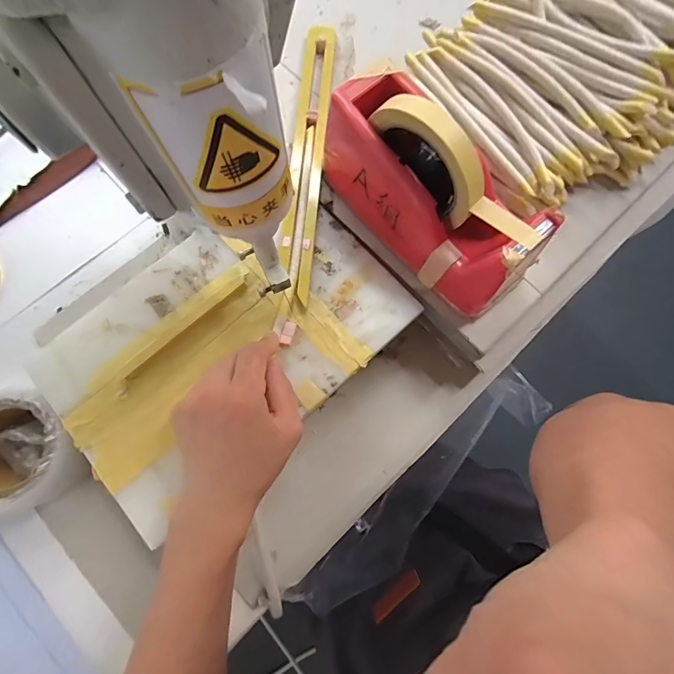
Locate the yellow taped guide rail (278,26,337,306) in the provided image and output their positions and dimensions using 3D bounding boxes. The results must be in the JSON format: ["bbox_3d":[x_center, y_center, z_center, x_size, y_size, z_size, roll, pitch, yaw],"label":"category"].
[{"bbox_3d":[-0.029,-0.179,0.380,0.033,0.012,0.297,5,77,0],"label":"yellow taped guide rail"}]

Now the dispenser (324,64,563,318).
[{"bbox_3d":[0.075,-0.115,0.301,0.069,0.112,0.194,-39,80,-9],"label":"dispenser"}]

